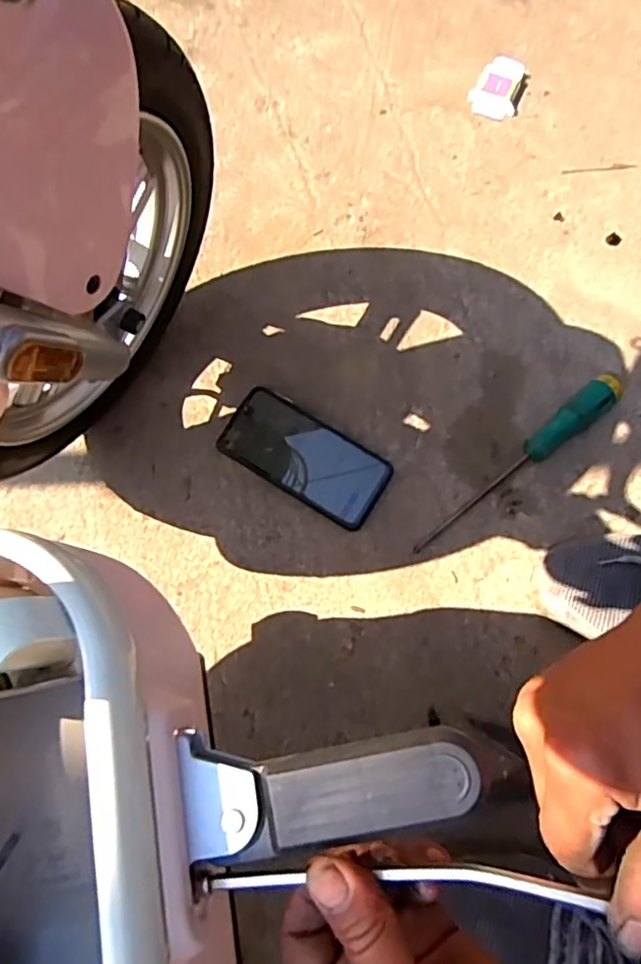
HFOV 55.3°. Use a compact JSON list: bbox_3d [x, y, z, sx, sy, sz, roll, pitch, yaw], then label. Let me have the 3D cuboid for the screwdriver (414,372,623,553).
[{"bbox_3d":[0.193,-0.017,0.590,0.255,0.034,0.031,-40,77,-8],"label":"screwdriver"}]

